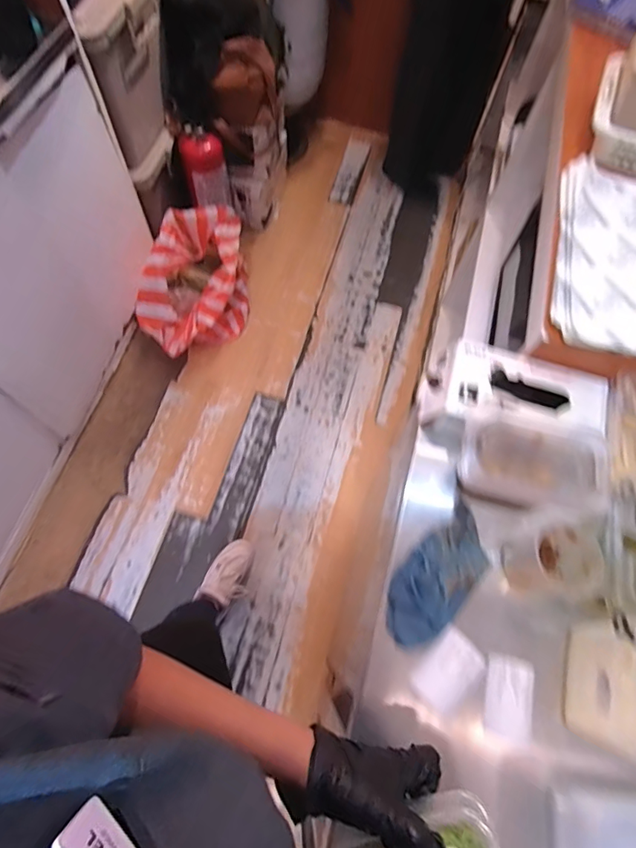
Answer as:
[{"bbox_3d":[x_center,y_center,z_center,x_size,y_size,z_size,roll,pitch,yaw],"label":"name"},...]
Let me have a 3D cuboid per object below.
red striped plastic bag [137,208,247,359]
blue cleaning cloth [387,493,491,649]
[{"bbox_3d":[-0.388,-0.438,1.463,0.412,0.312,0.269,-30,73,-14],"label":"red striped plastic bag"},{"bbox_3d":[0.149,0.183,0.554,0.177,0.029,0.083,-41,75,-18],"label":"blue cleaning cloth"}]

